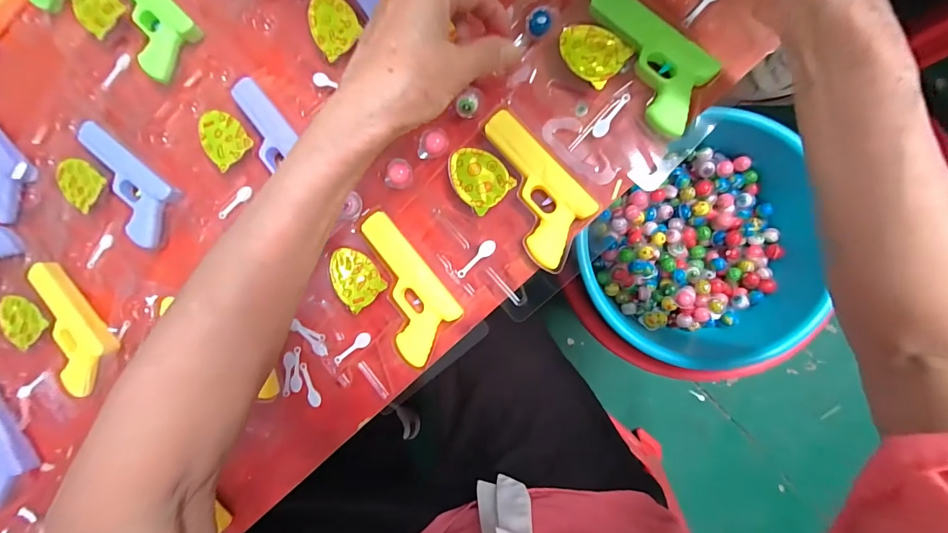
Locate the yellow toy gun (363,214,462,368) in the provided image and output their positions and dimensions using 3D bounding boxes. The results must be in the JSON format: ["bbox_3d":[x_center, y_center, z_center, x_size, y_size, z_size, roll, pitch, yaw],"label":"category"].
[{"bbox_3d":[-0.059,0.017,0.322,0.058,0.010,0.115,-37,85,6],"label":"yellow toy gun"}]

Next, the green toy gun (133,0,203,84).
[{"bbox_3d":[-0.295,-0.221,0.355,0.113,0.010,0.058,44,95,6],"label":"green toy gun"}]

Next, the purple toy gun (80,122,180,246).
[{"bbox_3d":[-0.314,-0.072,0.357,0.111,0.008,0.059,39,95,7],"label":"purple toy gun"}]

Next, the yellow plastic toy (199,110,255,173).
[{"bbox_3d":[-0.215,-0.111,0.349,0.036,0.015,0.048,-40,85,6],"label":"yellow plastic toy"}]

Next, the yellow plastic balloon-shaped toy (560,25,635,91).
[{"bbox_3d":[0.087,-0.161,0.301,0.050,0.006,0.038,41,95,6],"label":"yellow plastic balloon-shaped toy"}]

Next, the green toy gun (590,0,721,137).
[{"bbox_3d":[0.124,-0.155,0.298,0.112,0.009,0.059,42,95,6],"label":"green toy gun"}]

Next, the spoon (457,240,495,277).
[{"bbox_3d":[0.002,-0.006,0.324,0.011,0.004,0.039,44,95,6],"label":"spoon"}]

